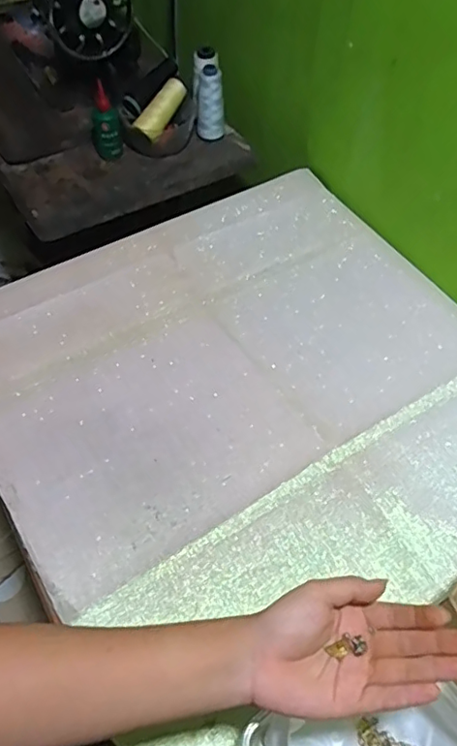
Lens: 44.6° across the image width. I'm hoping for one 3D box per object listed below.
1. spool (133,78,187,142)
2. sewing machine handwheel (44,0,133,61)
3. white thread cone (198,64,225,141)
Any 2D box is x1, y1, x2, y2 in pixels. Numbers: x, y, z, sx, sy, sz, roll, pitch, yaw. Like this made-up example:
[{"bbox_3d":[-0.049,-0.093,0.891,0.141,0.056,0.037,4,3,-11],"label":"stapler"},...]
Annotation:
[{"bbox_3d":[-0.107,-0.423,0.895,0.033,0.035,0.115,28,77,19],"label":"spool"},{"bbox_3d":[-0.209,-0.551,0.848,0.127,0.128,0.024,-31,62,-20],"label":"sewing machine handwheel"},{"bbox_3d":[-0.029,-0.439,0.909,0.042,0.112,0.048,4,56,1],"label":"white thread cone"}]

